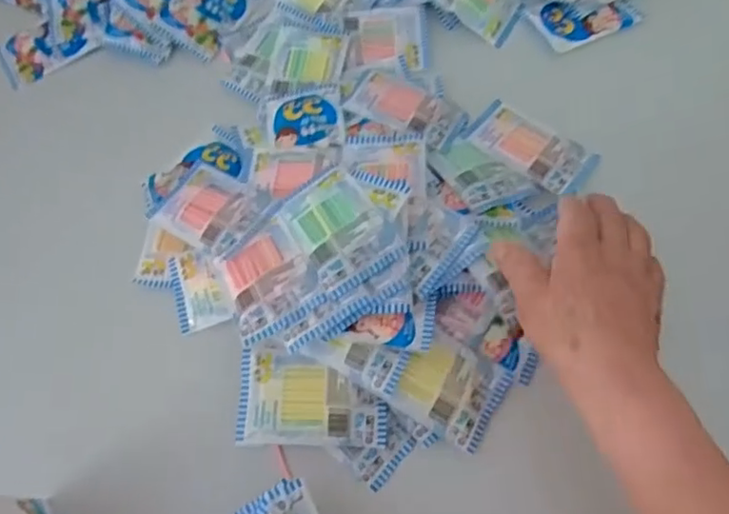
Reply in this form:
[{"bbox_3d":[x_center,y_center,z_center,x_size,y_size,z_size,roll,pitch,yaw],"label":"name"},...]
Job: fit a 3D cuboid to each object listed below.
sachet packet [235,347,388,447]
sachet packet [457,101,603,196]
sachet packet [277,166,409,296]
[{"bbox_3d":[-0.035,0.099,0.414,0.103,0.009,0.064,0,78,2],"label":"sachet packet"},{"bbox_3d":[0.141,-0.094,0.505,0.104,0.006,0.062,35,61,18],"label":"sachet packet"},{"bbox_3d":[-0.021,-0.022,0.424,0.062,0.021,0.093,-32,68,-11],"label":"sachet packet"}]

